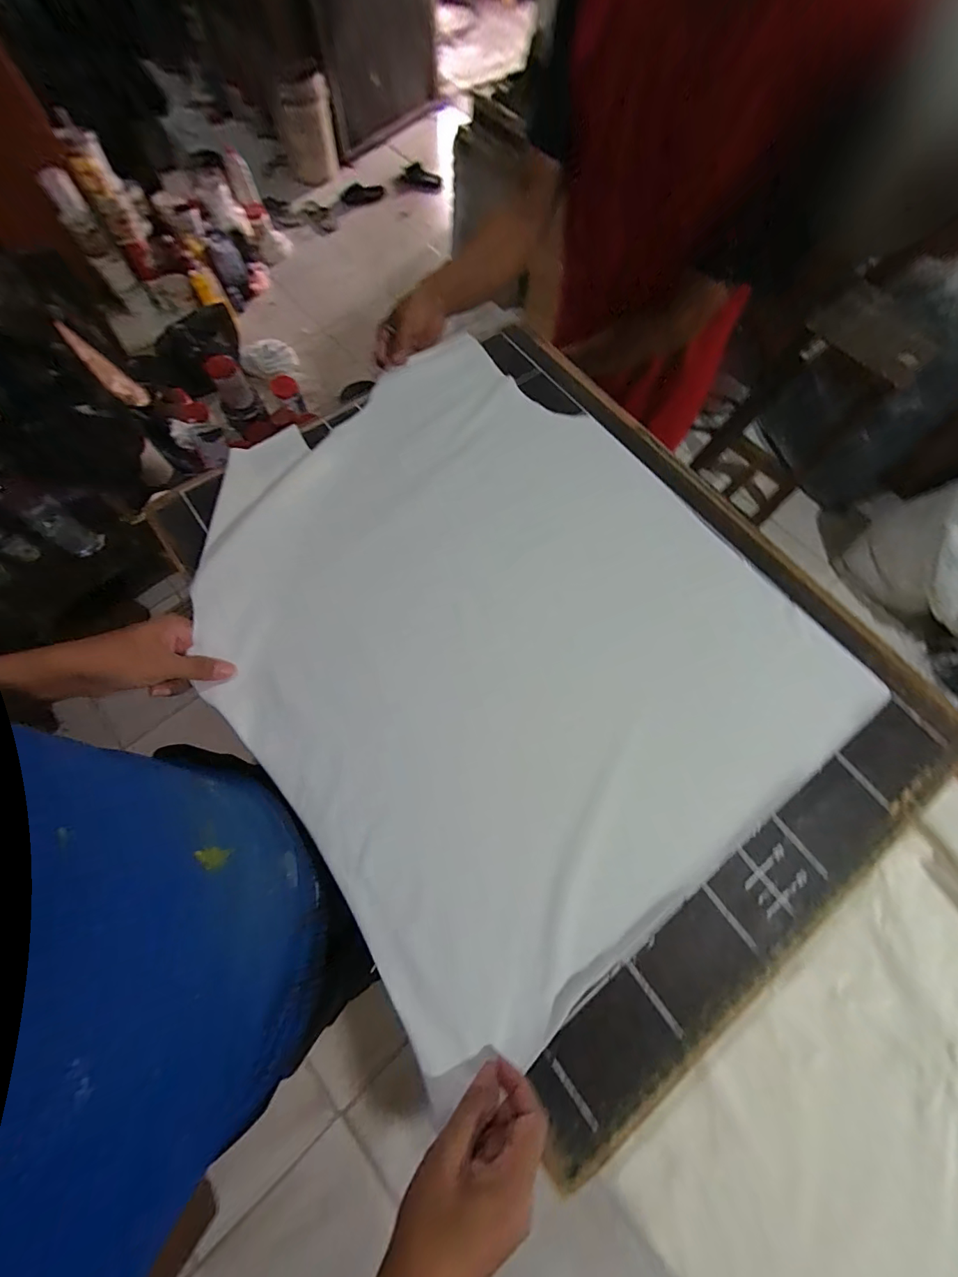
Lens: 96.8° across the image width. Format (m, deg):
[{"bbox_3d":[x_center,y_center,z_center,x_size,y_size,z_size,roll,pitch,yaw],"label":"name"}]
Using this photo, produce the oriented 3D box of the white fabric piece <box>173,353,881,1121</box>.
[{"bbox_3d":[0.006,-0.032,0.498,0.567,0.055,0.674,-35,75,-13],"label":"white fabric piece"}]

